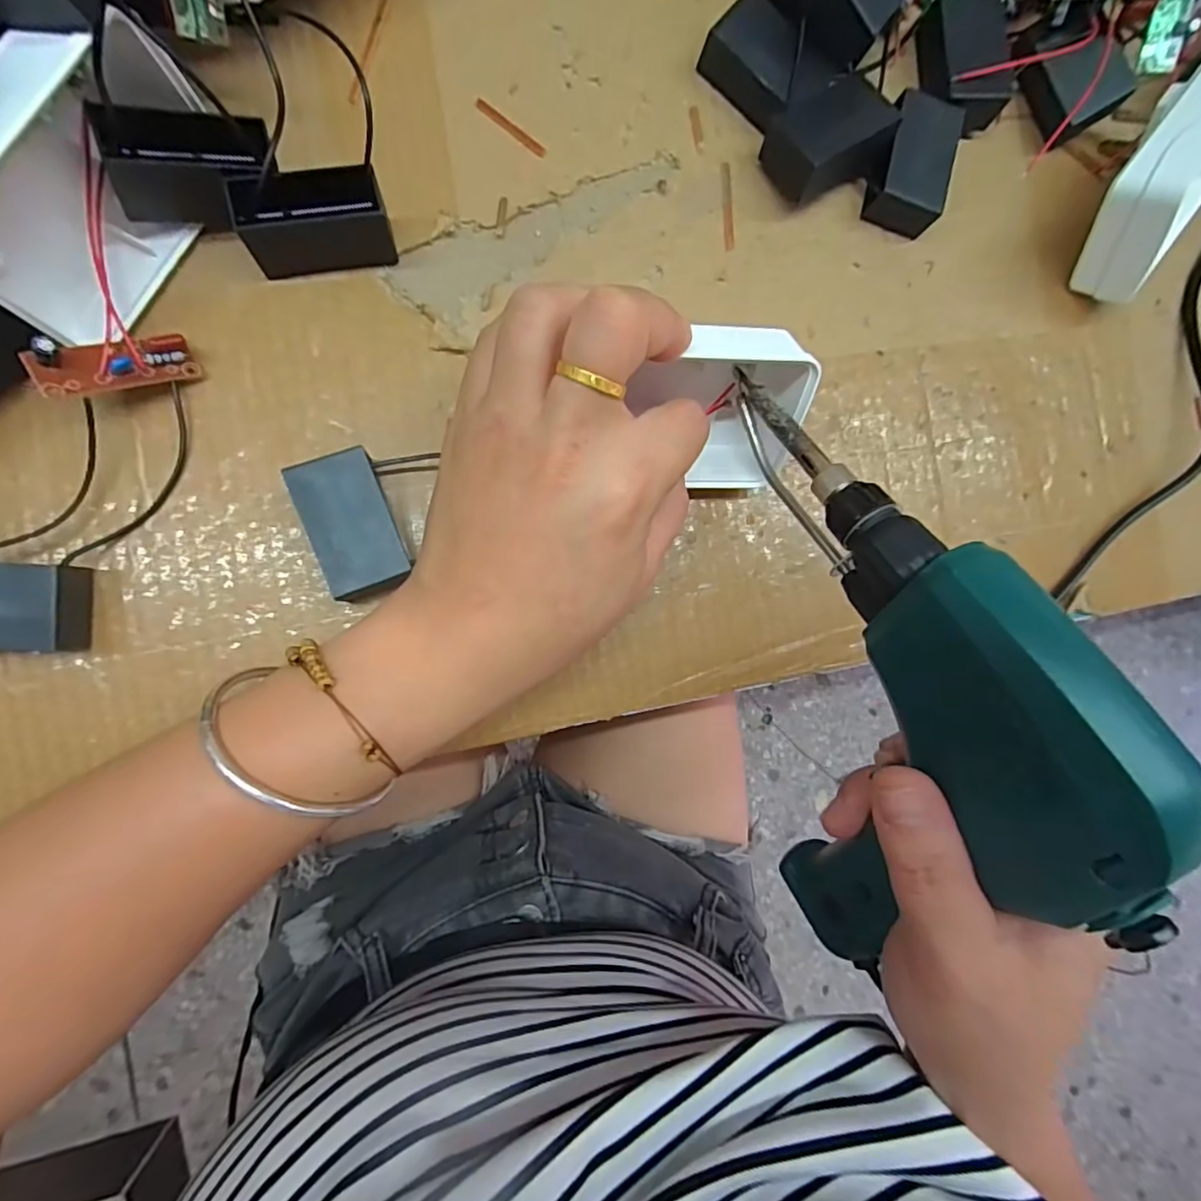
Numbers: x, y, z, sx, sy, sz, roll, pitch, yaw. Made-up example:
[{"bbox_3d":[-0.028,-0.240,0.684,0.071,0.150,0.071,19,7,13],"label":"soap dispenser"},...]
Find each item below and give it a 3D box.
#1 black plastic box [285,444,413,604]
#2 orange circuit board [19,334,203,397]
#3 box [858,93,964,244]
[{"bbox_3d":[-0.087,-0.026,0.209,0.028,0.017,0.050,-22,92,-10],"label":"black plastic box"},{"bbox_3d":[-0.158,-0.077,0.190,0.044,0.011,0.013,-24,92,-36],"label":"orange circuit board"},{"bbox_3d":[0.134,-0.187,0.251,0.028,0.019,0.046,14,86,-9],"label":"box"}]

